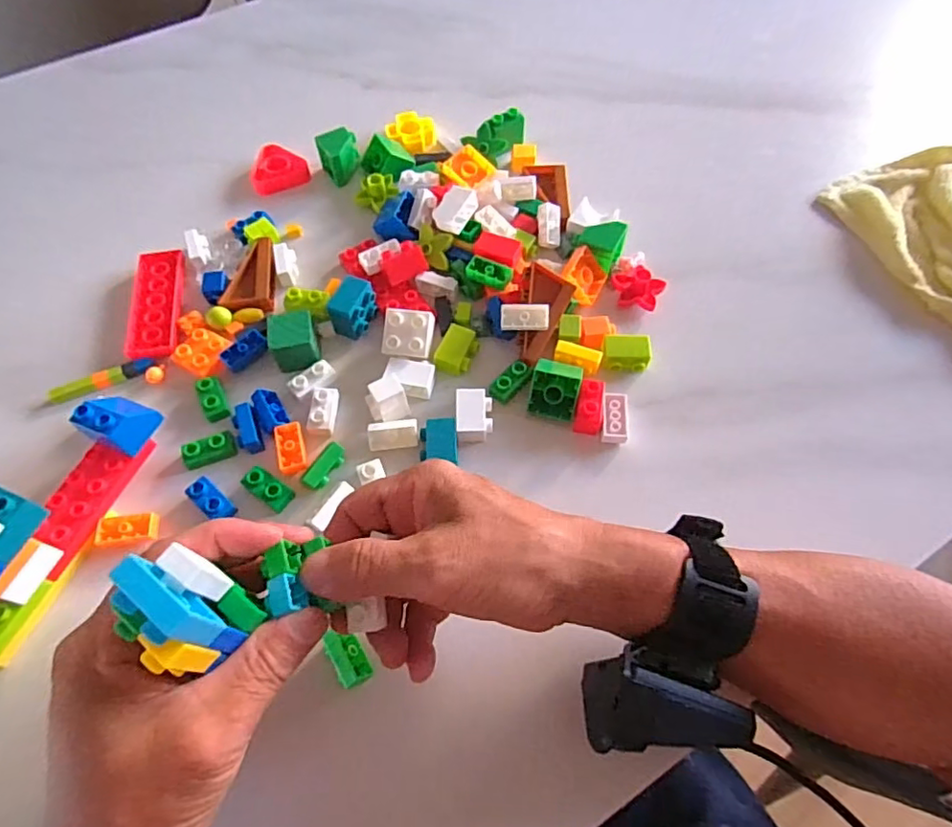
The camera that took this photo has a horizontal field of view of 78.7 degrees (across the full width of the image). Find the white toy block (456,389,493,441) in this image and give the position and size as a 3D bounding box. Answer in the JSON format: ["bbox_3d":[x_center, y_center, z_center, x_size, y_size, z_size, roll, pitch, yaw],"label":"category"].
[{"bbox_3d":[-0.001,0.003,0.387,0.024,0.017,0.036,-1,62,0],"label":"white toy block"}]

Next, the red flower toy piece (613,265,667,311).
[{"bbox_3d":[0.121,-0.094,0.435,0.036,0.016,0.029,26,106,23],"label":"red flower toy piece"}]

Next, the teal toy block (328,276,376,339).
[{"bbox_3d":[-0.088,-0.076,0.416,0.022,0.033,0.032,21,64,12],"label":"teal toy block"}]

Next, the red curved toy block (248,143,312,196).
[{"bbox_3d":[-0.172,-0.215,0.506,0.050,0.012,0.048,-22,64,-11],"label":"red curved toy block"}]

